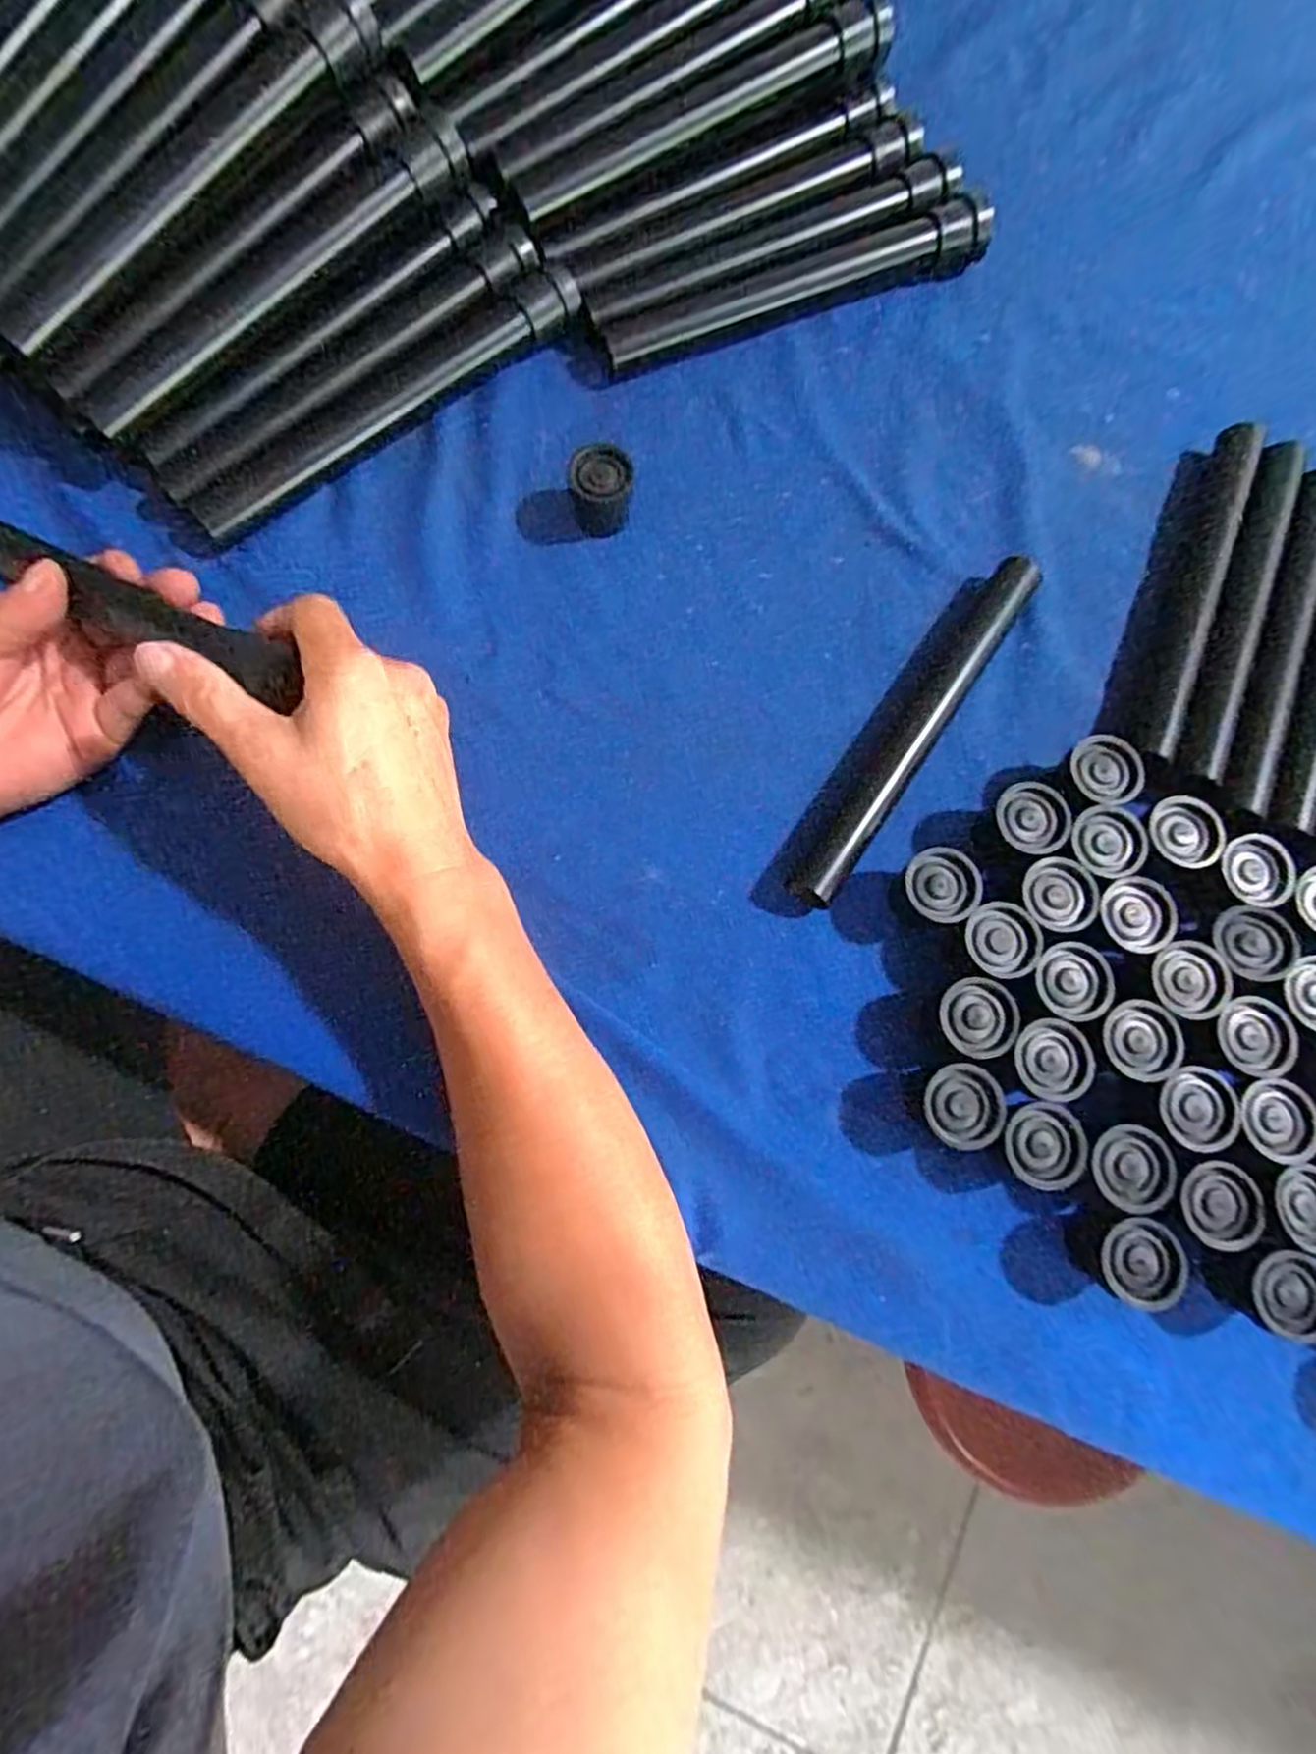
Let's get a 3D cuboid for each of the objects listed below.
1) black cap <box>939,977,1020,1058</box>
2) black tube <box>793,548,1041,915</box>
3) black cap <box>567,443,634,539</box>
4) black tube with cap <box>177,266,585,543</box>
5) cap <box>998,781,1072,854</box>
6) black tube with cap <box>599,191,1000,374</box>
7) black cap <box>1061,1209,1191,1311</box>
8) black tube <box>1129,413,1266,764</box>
[{"bbox_3d":[0.144,0.066,0.346,0.034,0.029,0.034,0,77,-1],"label":"black cap"},{"bbox_3d":[0.135,-0.079,0.386,0.022,0.018,0.222,34,79,6],"label":"black tube"},{"bbox_3d":[-0.031,-0.211,0.406,0.034,0.031,0.032,0,77,-1],"label":"black cap"},{"bbox_3d":[-0.148,-0.264,0.415,0.245,0.023,0.032,-39,81,-9],"label":"black tube with cap"},{"bbox_3d":[0.180,-0.026,0.368,0.032,0.029,0.035,0,77,-1],"label":"cap"},{"bbox_3d":[0.083,-0.355,0.443,0.241,0.027,0.037,-19,78,-5],"label":"black tube with cap"},{"bbox_3d":[0.203,0.165,0.324,0.032,0.033,0.034,0,77,-1],"label":"black cap"},{"bbox_3d":[0.291,-0.155,0.403,0.022,0.021,0.218,23,78,4],"label":"black tube"}]

